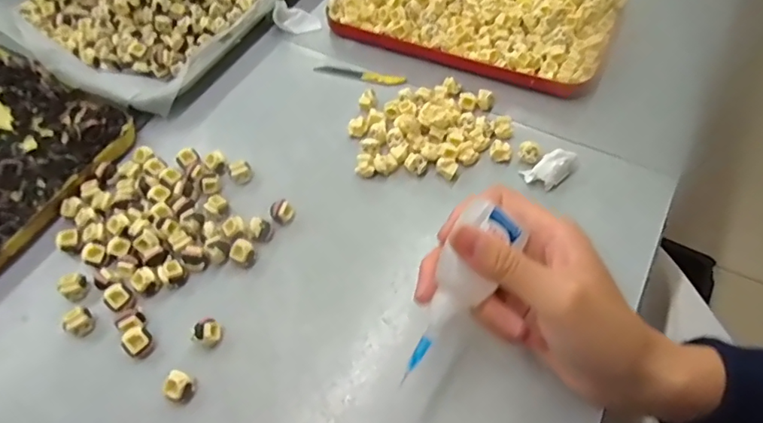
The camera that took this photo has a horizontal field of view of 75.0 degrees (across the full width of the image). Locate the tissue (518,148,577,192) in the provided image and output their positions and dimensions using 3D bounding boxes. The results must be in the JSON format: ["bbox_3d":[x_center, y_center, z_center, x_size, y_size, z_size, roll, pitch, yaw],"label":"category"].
[{"bbox_3d":[0.122,-0.030,0.356,0.037,0.017,0.021,-19,58,-8],"label":"tissue"}]

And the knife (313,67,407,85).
[{"bbox_3d":[-0.020,-0.118,0.432,0.082,0.004,0.011,13,59,12],"label":"knife"}]

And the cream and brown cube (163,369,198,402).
[{"bbox_3d":[-0.115,0.100,0.285,0.013,0.016,0.016,18,60,15],"label":"cream and brown cube"}]

